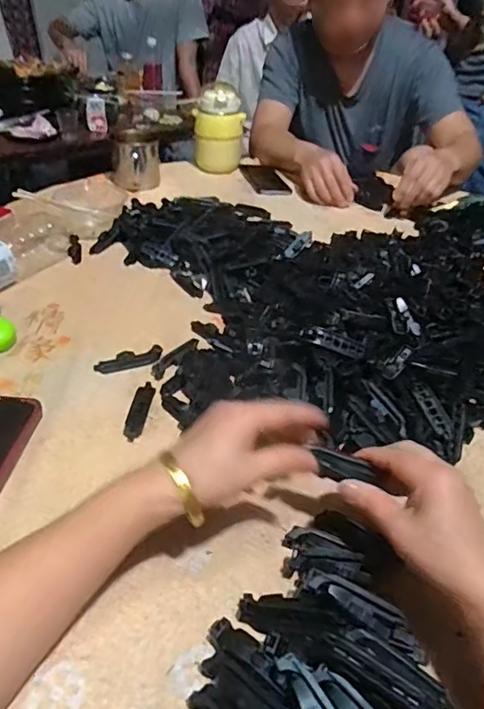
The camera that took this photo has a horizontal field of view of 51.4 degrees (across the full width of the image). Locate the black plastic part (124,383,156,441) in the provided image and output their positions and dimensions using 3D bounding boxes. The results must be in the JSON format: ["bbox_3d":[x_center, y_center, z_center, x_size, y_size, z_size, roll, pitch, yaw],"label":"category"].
[{"bbox_3d":[-0.103,0.056,0.509,0.017,0.012,0.070,6,40,3],"label":"black plastic part"}]

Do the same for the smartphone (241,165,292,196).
[{"bbox_3d":[0.047,-0.372,1.068,0.074,0.006,0.182,-9,41,-14],"label":"smartphone"}]

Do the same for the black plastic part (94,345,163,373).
[{"bbox_3d":[-0.127,0.008,0.569,0.076,0.013,0.022,-13,42,-18],"label":"black plastic part"}]

